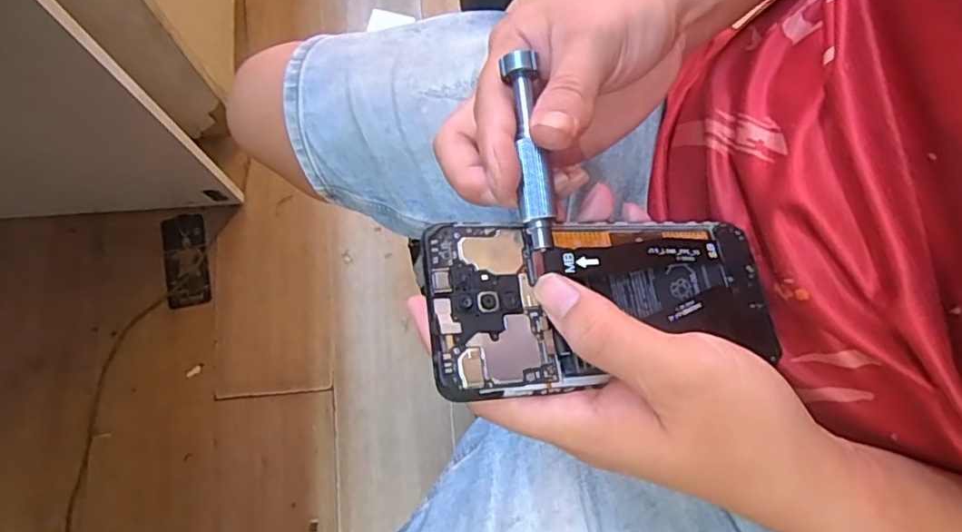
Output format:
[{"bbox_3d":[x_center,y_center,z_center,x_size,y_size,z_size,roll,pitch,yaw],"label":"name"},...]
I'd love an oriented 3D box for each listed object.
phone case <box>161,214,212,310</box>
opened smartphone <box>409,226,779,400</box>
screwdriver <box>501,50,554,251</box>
[{"bbox_3d":[-0.501,-0.010,1.017,0.070,0.009,0.160,-12,77,-5],"label":"phone case"},{"bbox_3d":[0.055,0.009,0.258,0.157,0.012,0.071,-8,75,-18],"label":"opened smartphone"},{"bbox_3d":[0.021,-0.048,0.255,0.012,0.015,0.081,-7,85,-2],"label":"screwdriver"}]

